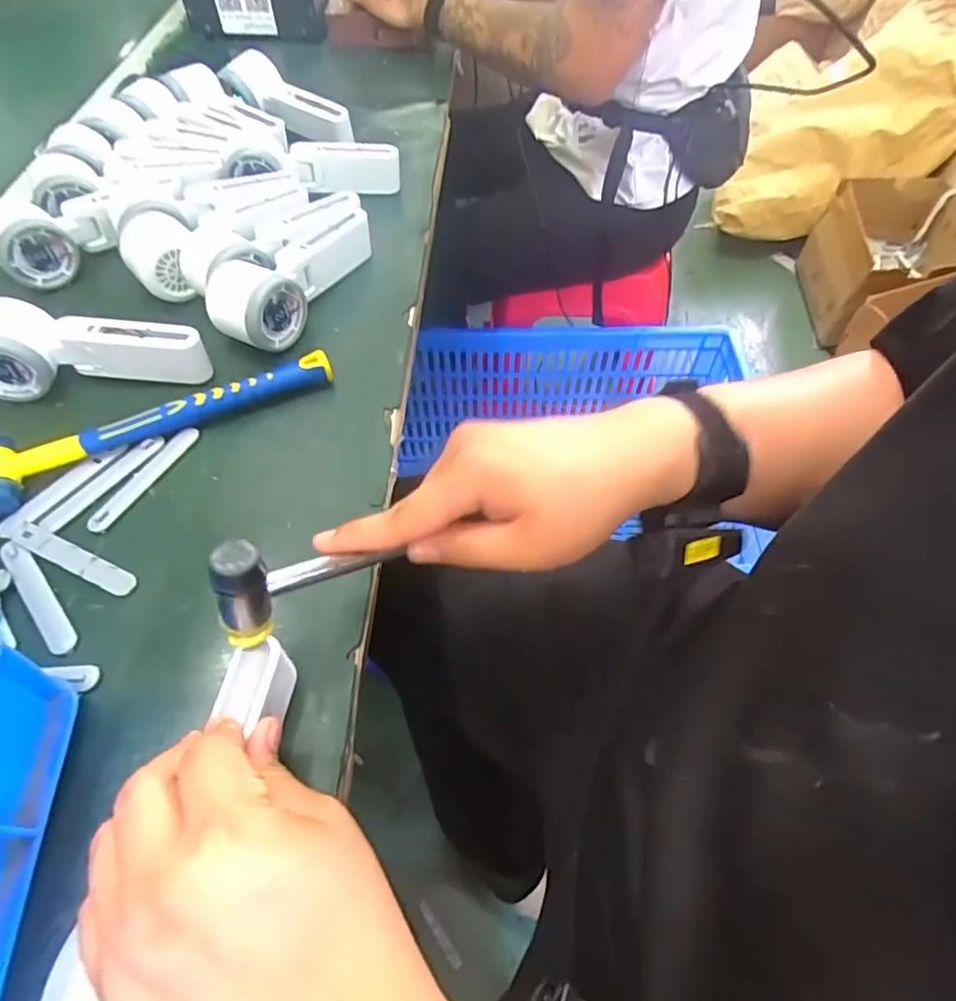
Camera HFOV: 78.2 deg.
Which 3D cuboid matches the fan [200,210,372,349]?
[{"bbox_3d":[-0.149,-0.190,0.482,0.045,0.053,0.160,23,60,15],"label":"fan"}]

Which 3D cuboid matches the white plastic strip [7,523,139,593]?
[{"bbox_3d":[-0.256,0.036,0.371,0.097,0.006,0.014,20,59,14],"label":"white plastic strip"}]

